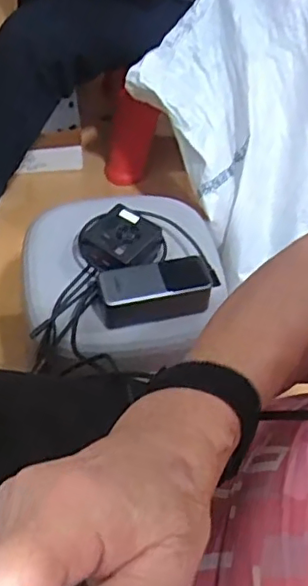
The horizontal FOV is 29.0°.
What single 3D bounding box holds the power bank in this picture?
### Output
[{"bbox_3d":[0.003,-0.003,0.712,0.135,0.053,0.057,-12,54,-12],"label":"power bank"}]

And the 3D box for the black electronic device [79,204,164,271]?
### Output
[{"bbox_3d":[-0.046,-0.064,0.768,0.099,0.045,0.096,25,55,15],"label":"black electronic device"}]

